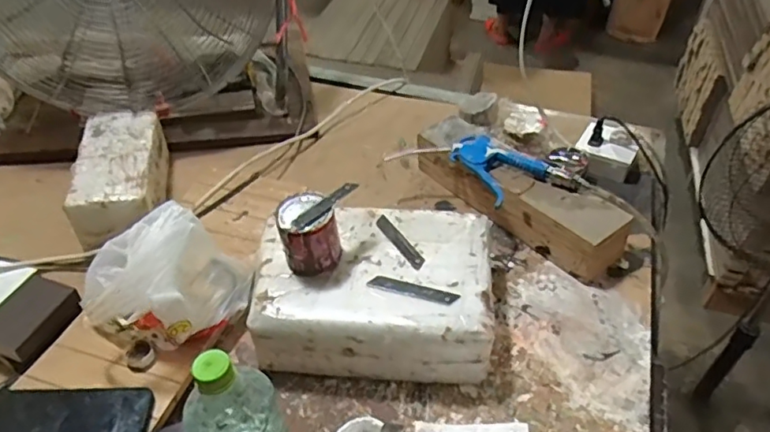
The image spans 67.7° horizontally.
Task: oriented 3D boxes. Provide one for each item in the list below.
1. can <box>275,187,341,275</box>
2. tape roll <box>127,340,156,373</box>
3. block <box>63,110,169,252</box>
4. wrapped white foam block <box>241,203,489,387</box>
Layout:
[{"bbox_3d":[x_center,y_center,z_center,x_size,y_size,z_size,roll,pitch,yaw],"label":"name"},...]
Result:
[{"bbox_3d":[-0.085,0.021,0.649,0.067,0.068,0.074,-12,46,-13],"label":"can"},{"bbox_3d":[-0.279,0.160,0.653,0.033,0.012,0.030,29,51,26],"label":"tape roll"},{"bbox_3d":[-0.396,-0.056,0.856,0.116,0.079,0.245,-10,45,-10],"label":"block"},{"bbox_3d":[-0.017,0.085,0.692,0.278,0.094,0.199,5,45,4],"label":"wrapped white foam block"}]

